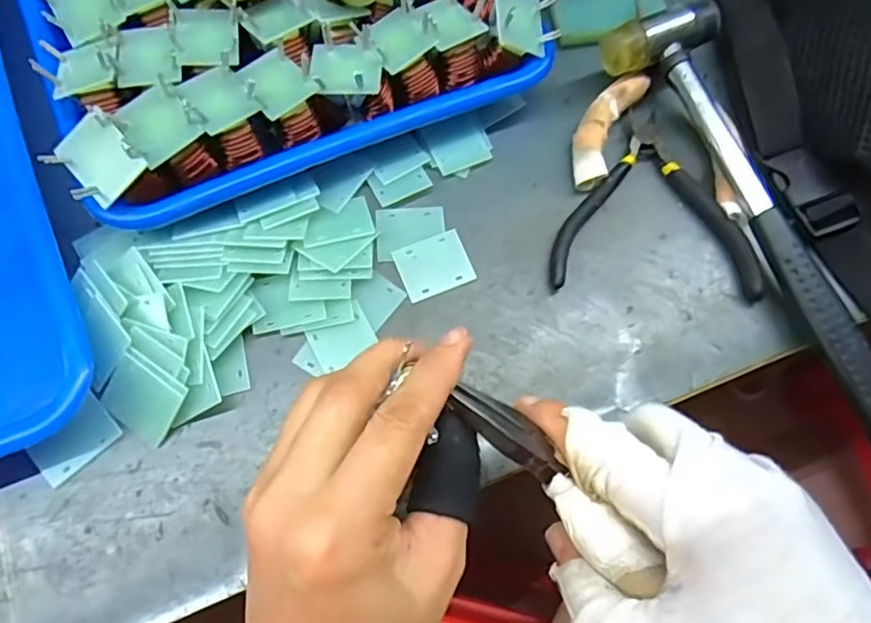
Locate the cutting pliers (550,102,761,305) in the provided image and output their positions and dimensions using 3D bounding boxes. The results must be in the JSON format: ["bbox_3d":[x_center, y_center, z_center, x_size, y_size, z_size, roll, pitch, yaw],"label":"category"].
[{"bbox_3d":[0.112,-0.063,0.313,0.102,0.010,0.114,4,70,-1],"label":"cutting pliers"}]

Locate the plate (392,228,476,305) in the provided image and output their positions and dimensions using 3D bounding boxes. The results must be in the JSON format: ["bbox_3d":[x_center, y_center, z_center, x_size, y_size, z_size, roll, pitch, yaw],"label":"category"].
[{"bbox_3d":[-0.001,-0.023,0.297,0.035,0.004,0.029,-21,73,-9],"label":"plate"}]

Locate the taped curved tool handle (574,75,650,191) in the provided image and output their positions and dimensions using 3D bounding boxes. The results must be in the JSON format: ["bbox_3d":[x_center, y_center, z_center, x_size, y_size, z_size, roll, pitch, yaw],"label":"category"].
[{"bbox_3d":[0.090,-0.099,0.323,0.024,0.016,0.073,26,72,7],"label":"taped curved tool handle"}]

